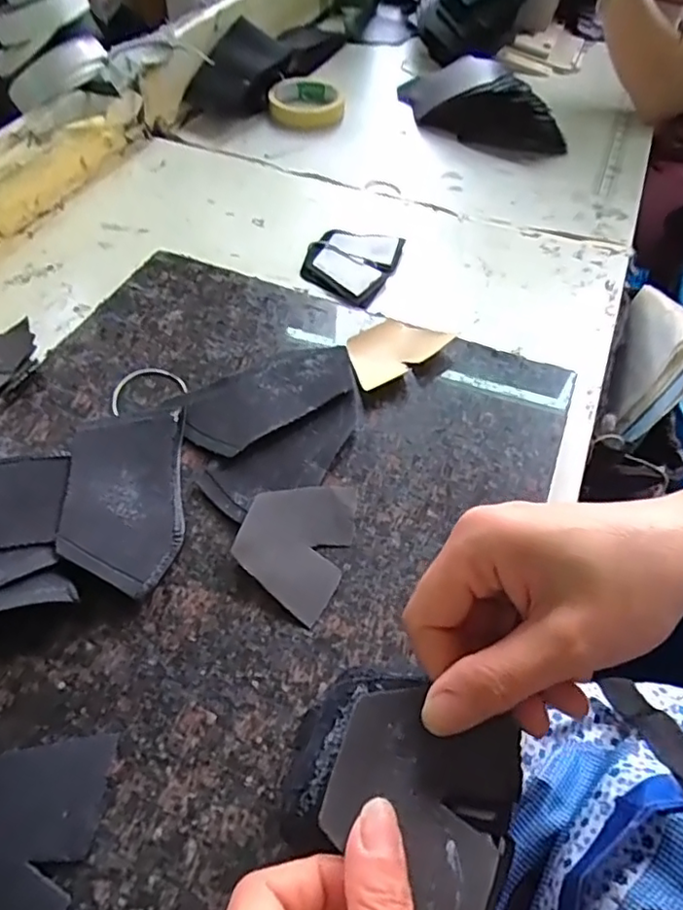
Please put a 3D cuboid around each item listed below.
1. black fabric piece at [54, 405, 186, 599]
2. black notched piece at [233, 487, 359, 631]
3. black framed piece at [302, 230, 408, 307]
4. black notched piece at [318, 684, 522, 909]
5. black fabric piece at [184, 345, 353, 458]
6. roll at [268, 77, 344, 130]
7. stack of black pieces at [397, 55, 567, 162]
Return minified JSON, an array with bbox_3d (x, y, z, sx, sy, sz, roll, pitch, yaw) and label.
[{"bbox_3d":[-0.126,0.020,0.355,0.064,0.007,0.126,5,48,-20],"label":"black fabric piece"},{"bbox_3d":[-0.026,0.047,0.349,0.059,0.012,0.084,15,50,8],"label":"black notched piece"},{"bbox_3d":[0.007,-0.175,0.549,0.080,0.014,0.101,18,51,11],"label":"black framed piece"},{"bbox_3d":[0.031,0.120,0.222,0.067,0.009,0.078,35,49,9],"label":"black notched piece"},{"bbox_3d":[-0.046,-0.042,0.416,0.127,0.009,0.061,-28,57,-25],"label":"black fabric piece"},{"bbox_3d":[-0.044,-0.443,0.755,0.093,0.021,0.091,1,50,-3],"label":"roll"},{"bbox_3d":[0.161,-0.434,0.746,0.236,0.061,0.098,38,60,24],"label":"stack of black pieces"}]

